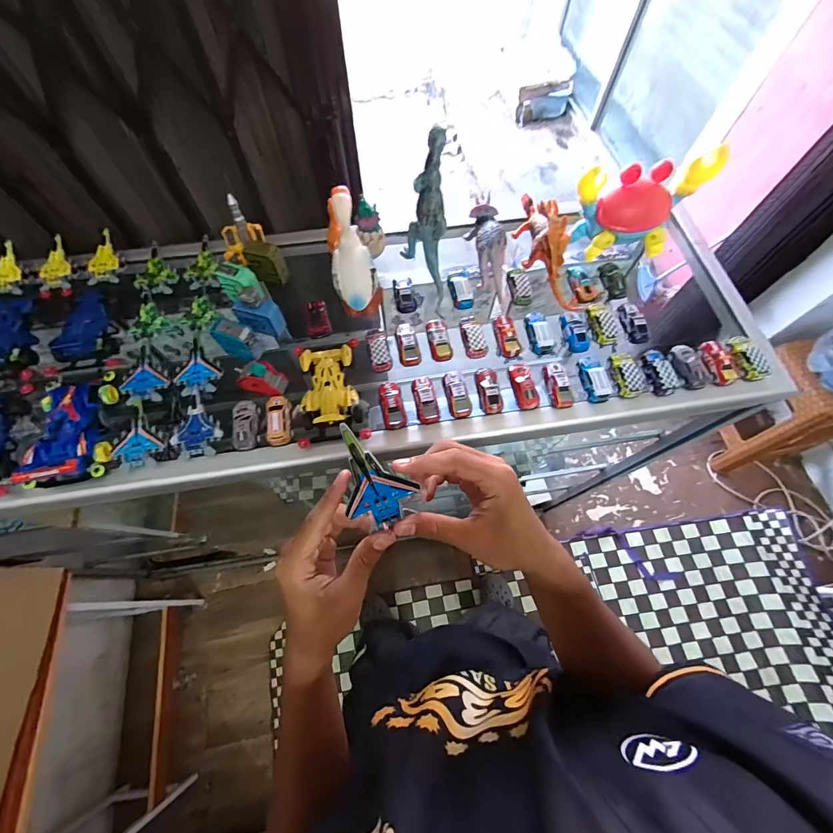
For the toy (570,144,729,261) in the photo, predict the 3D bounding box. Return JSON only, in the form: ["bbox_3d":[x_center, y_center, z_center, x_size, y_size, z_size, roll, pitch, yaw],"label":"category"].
[{"bbox_3d":[0.316,-0.298,0.540,0.166,0.119,0.052,-6,66,-3],"label":"toy"}]

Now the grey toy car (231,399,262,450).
[{"bbox_3d":[-0.213,0.010,0.470,0.029,0.019,0.062,-10,66,-5],"label":"grey toy car"}]

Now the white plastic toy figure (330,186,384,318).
[{"bbox_3d":[-0.085,-0.210,0.500,0.057,0.155,0.049,-12,26,-6],"label":"white plastic toy figure"}]

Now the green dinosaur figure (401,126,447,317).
[{"bbox_3d":[0.012,-0.254,0.522,0.058,0.194,0.127,-1,66,-1],"label":"green dinosaur figure"}]

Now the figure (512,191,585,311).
[{"bbox_3d":[0.190,-0.256,0.550,0.050,0.067,0.212,-16,67,-8],"label":"figure"}]

